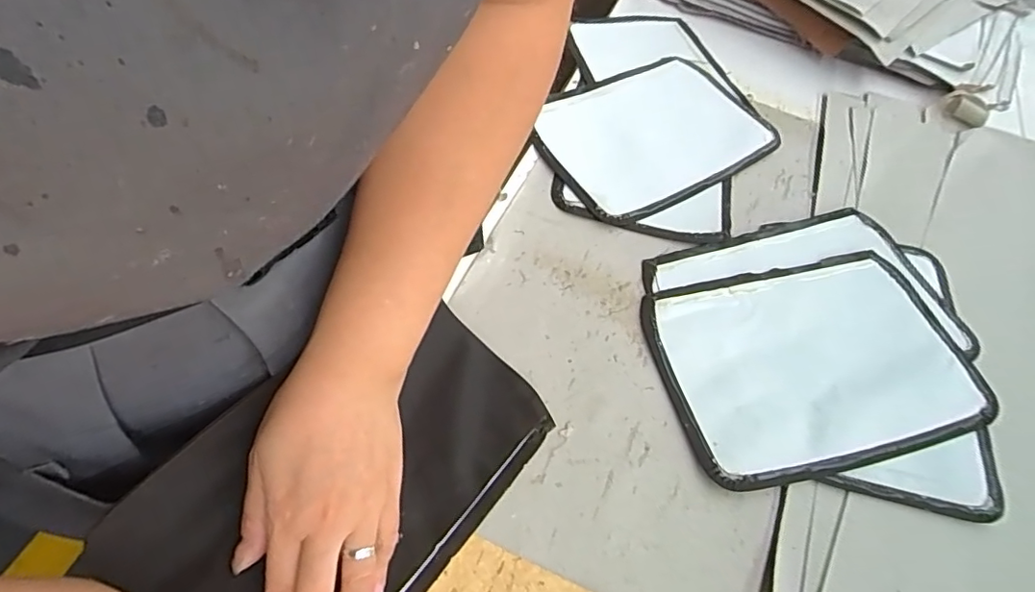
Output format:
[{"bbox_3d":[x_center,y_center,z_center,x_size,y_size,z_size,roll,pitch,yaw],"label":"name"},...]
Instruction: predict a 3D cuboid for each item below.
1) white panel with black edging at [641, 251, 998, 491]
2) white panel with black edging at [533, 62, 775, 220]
[{"bbox_3d":[0.210,0.045,0.402,0.213,0.013,0.153,-10,58,-12],"label":"white panel with black edging"},{"bbox_3d":[0.125,-0.153,0.525,0.219,0.009,0.151,-27,63,-21],"label":"white panel with black edging"}]

